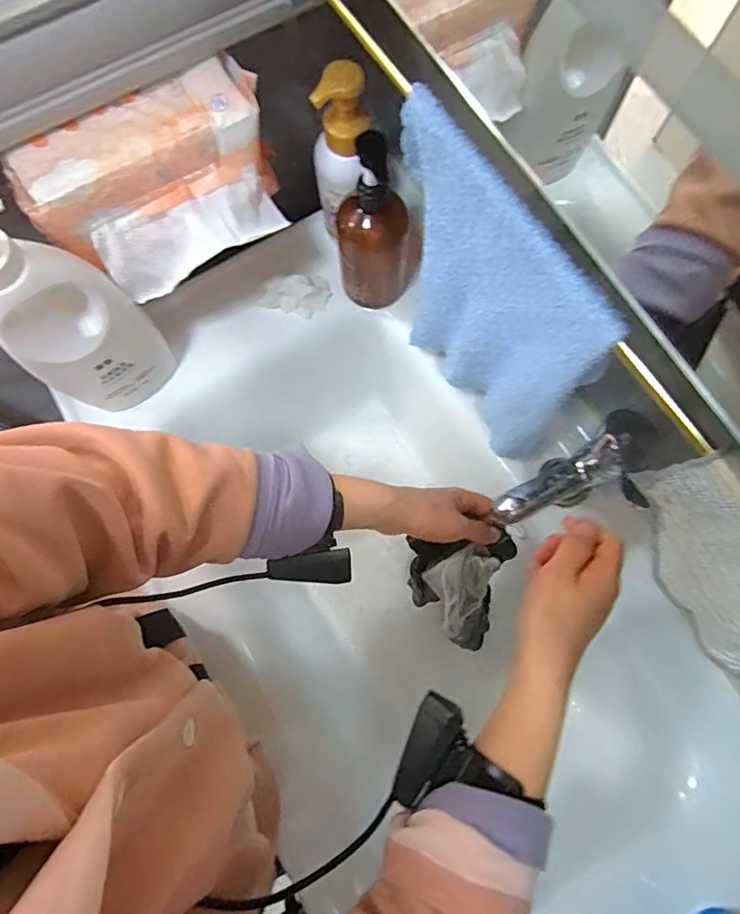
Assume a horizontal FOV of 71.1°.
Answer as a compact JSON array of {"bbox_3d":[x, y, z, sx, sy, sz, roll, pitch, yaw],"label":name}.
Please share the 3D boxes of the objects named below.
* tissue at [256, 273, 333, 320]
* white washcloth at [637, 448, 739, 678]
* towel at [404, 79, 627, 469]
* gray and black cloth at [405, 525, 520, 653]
[{"bbox_3d":[-0.089,-0.193,0.621,0.085,0.034,0.044,-19,76,-3],"label":"tissue"},{"bbox_3d":[0.211,0.068,0.304,0.034,0.092,0.135,-29,77,-5],"label":"white washcloth"},{"bbox_3d":[0.087,-0.119,0.427,0.031,0.229,0.217,-31,77,-6],"label":"towel"},{"bbox_3d":[0.105,0.148,0.572,0.100,0.202,0.072,-21,51,-4],"label":"gray and black cloth"}]

